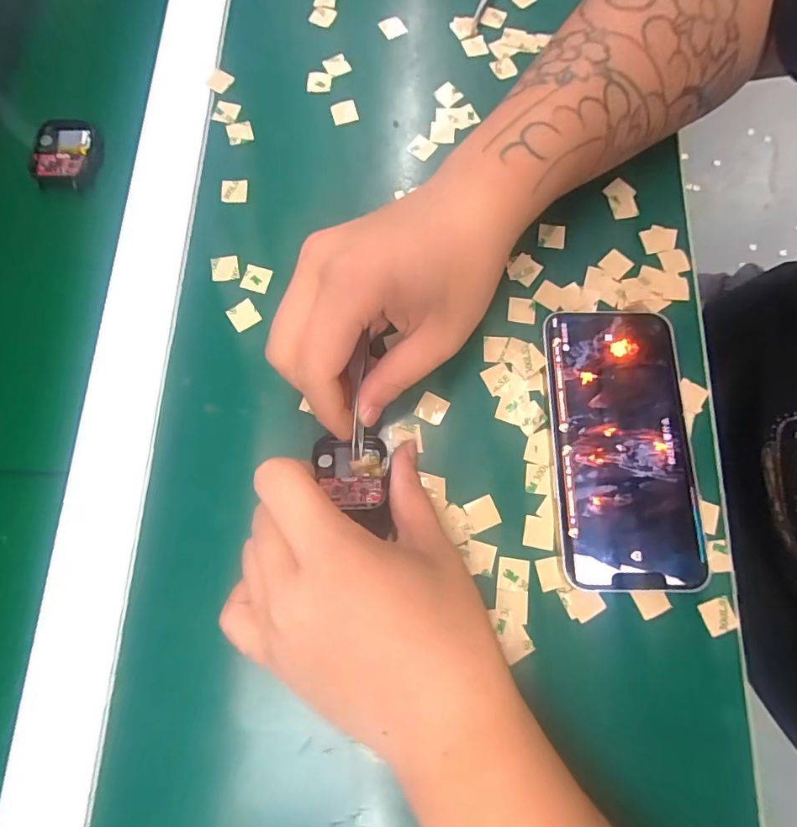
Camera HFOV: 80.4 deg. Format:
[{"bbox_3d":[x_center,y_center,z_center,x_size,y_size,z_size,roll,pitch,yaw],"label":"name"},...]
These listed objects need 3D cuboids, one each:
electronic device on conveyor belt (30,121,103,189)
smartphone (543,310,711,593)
[{"bbox_3d":[-0.205,-0.162,0.292,0.040,0.009,0.044,0,76,1],"label":"electronic device on conveyor belt"},{"bbox_3d":[0.115,0.015,0.245,0.071,0.009,0.142,-1,76,0],"label":"smartphone"}]

